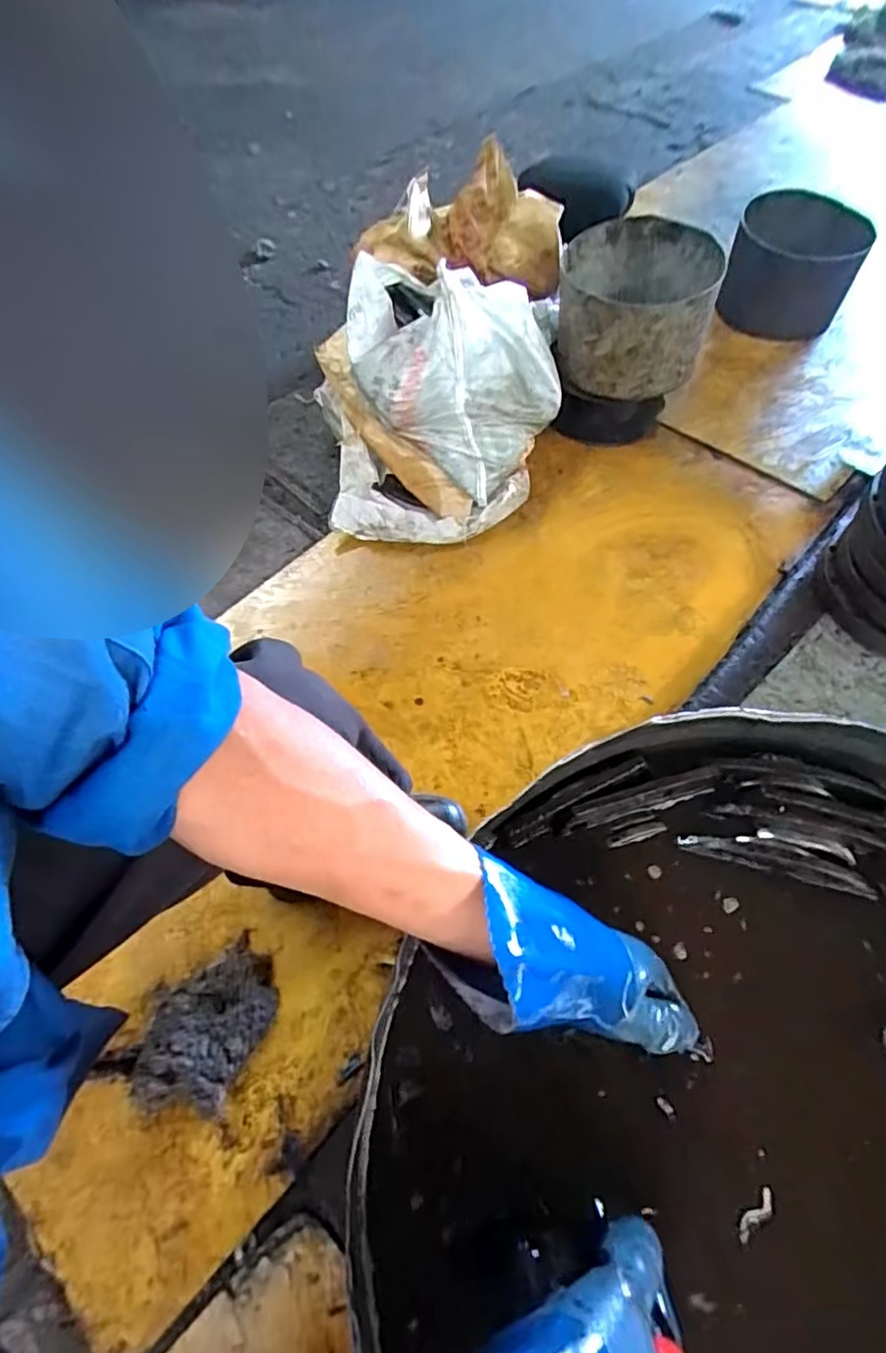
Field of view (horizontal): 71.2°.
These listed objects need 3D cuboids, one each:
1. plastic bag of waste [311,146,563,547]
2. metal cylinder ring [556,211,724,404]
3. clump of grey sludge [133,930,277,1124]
[{"bbox_3d":[-0.005,-0.559,1.132,0.447,0.334,0.533,0,60,1],"label":"plastic bag of waste"},{"bbox_3d":[0.350,-0.663,1.130,0.266,0.178,0.258,3,60,3],"label":"metal cylinder ring"},{"bbox_3d":[-0.280,0.410,0.734,0.143,0.075,0.182,-8,60,-4],"label":"clump of grey sludge"}]

